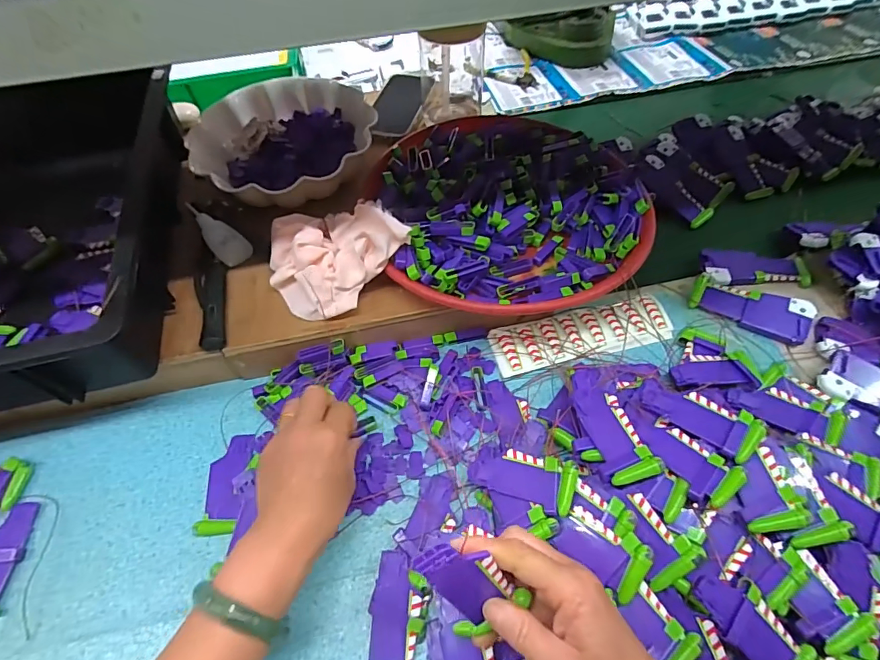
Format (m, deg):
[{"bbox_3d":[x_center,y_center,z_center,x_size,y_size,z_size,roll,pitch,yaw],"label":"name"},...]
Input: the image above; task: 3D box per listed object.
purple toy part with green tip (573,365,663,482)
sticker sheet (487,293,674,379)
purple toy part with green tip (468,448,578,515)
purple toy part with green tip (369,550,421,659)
[{"bbox_3d":[0.145,0.075,0.402,0.043,0.017,0.132,-8,42,-4],"label":"purple toy part with green tip"},{"bbox_3d":[0.156,0.004,0.490,0.196,0.010,0.062,-13,55,-6],"label":"sticker sheet"},{"bbox_3d":[0.068,0.124,0.378,0.088,0.007,0.041,4,63,30],"label":"purple toy part with green tip"},{"bbox_3d":[-0.034,0.223,0.348,0.040,0.008,0.089,-1,66,16],"label":"purple toy part with green tip"}]

